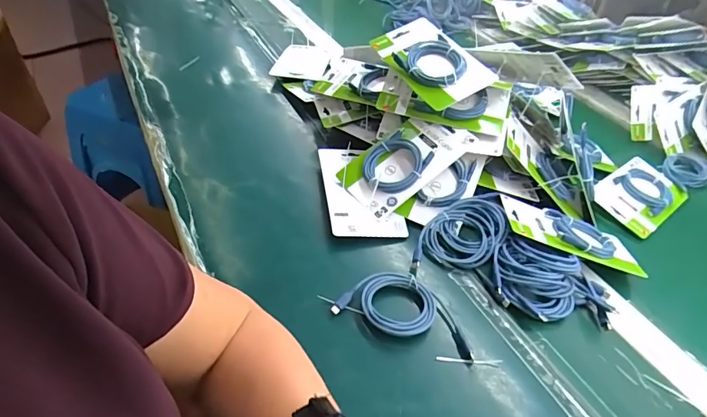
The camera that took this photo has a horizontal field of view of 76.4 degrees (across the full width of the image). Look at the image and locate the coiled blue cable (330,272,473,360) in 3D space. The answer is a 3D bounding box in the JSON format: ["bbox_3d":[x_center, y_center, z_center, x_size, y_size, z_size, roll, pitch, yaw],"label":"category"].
[{"bbox_3d":[0.058,0.106,0.491,0.144,0.014,0.071,15,41,9],"label":"coiled blue cable"}]

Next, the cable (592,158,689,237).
[{"bbox_3d":[0.449,-0.026,0.698,0.171,0.016,0.098,-26,51,-33],"label":"cable"}]

